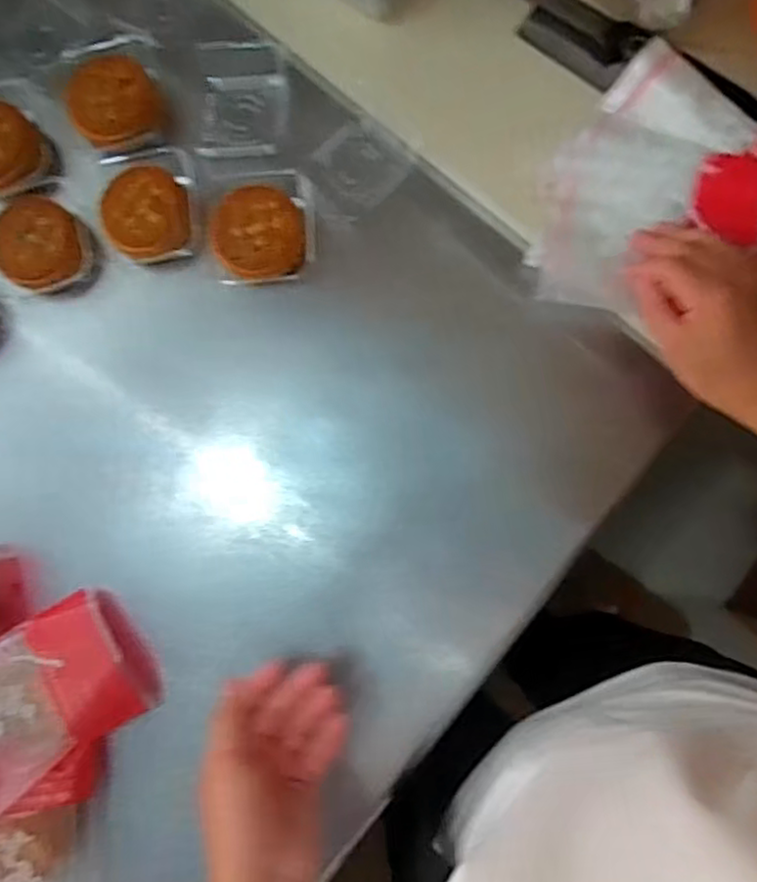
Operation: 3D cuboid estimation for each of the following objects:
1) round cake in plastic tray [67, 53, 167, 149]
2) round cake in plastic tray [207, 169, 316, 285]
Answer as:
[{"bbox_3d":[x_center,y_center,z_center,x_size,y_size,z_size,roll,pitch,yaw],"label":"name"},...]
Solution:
[{"bbox_3d":[-0.202,-0.258,0.506,0.065,0.033,0.079,-40,85,-1],"label":"round cake in plastic tray"},{"bbox_3d":[-0.089,-0.159,0.500,0.082,0.033,0.082,0,88,5],"label":"round cake in plastic tray"}]

